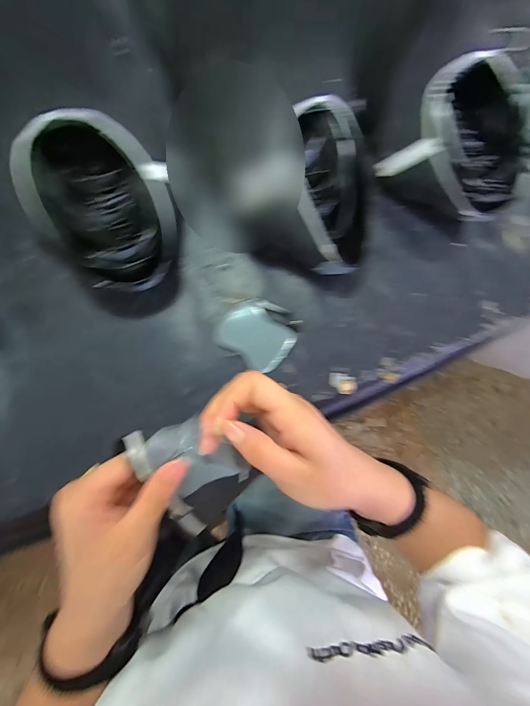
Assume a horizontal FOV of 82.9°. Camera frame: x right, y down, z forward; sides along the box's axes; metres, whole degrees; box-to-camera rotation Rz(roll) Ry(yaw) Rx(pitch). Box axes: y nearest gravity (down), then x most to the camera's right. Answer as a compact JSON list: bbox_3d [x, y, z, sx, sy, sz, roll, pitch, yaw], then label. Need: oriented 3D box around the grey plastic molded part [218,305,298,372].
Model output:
[{"bbox_3d":[-0.009,-0.017,0.343,0.076,0.007,0.063,42,81,2],"label":"grey plastic molded part"}]

